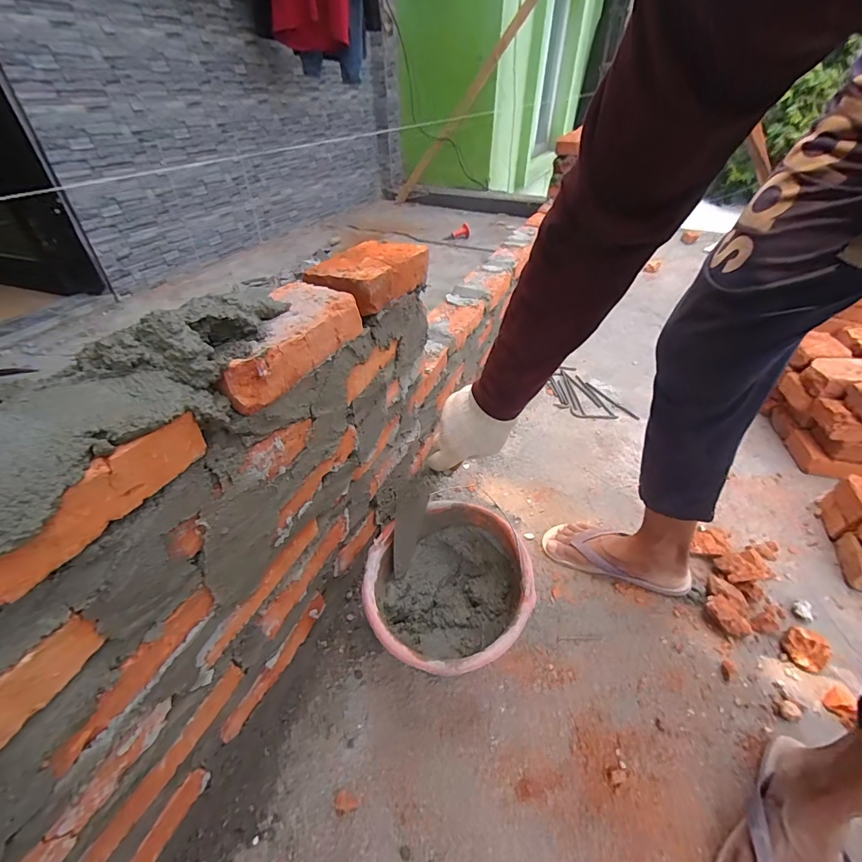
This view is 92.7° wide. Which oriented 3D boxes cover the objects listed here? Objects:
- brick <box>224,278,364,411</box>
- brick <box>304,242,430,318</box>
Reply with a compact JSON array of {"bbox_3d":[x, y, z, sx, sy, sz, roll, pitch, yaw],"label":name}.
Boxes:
[{"bbox_3d":[-0.164,-0.099,0.435,0.098,0.044,0.194,15,42,18],"label":"brick"},{"bbox_3d":[-0.086,-0.217,0.566,0.102,0.044,0.186,18,43,20],"label":"brick"}]

